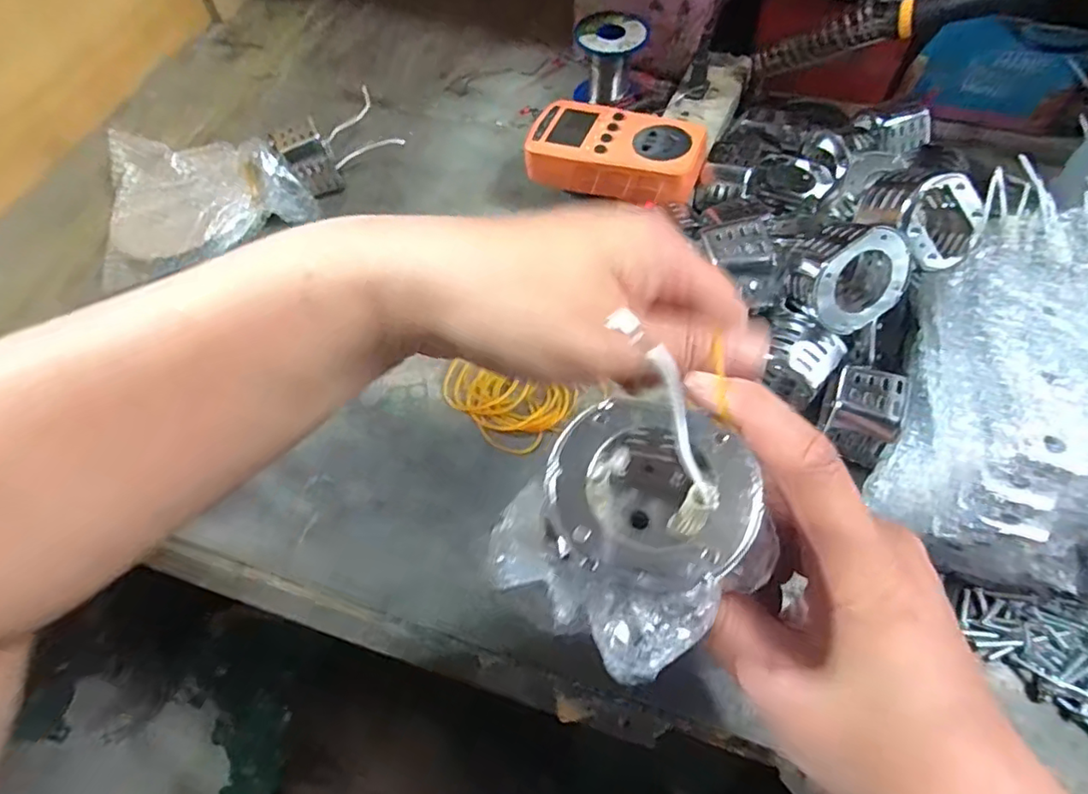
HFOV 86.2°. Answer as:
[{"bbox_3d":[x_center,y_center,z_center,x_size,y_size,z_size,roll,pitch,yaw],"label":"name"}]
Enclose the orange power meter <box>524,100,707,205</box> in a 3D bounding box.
[{"bbox_3d":[0.052,-0.180,0.429,0.125,0.036,0.073,14,62,10],"label":"orange power meter"}]

